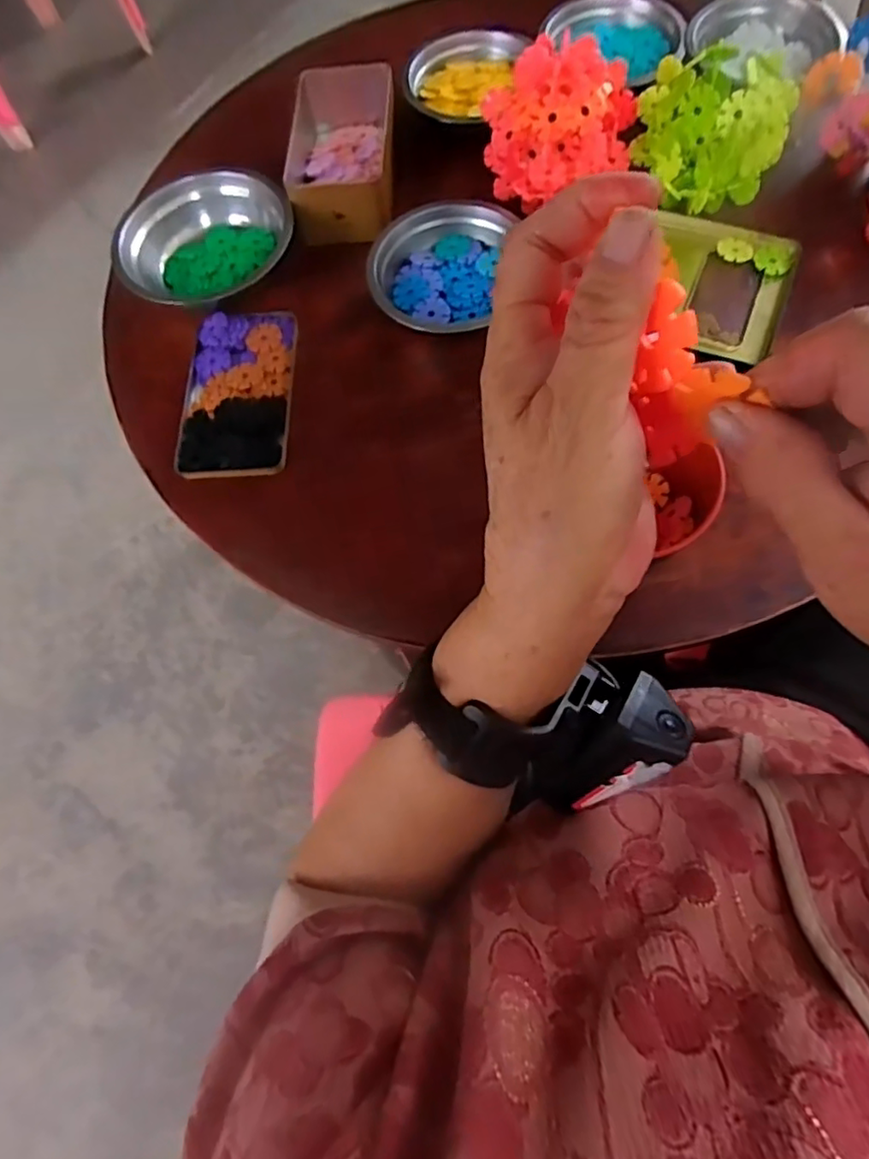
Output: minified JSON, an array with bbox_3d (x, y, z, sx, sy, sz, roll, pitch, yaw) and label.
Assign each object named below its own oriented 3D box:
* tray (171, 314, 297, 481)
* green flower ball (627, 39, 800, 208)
[{"bbox_3d":[-0.171,-0.164,0.528,0.092,0.014,0.164,-2,69,4],"label":"tray"},{"bbox_3d":[0.236,-0.386,0.526,0.116,0.098,0.106,-2,69,5],"label":"green flower ball"}]

